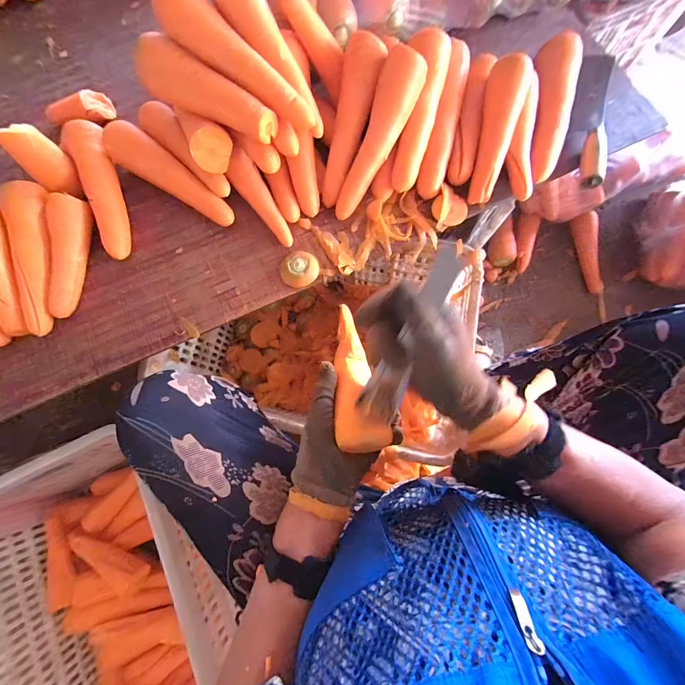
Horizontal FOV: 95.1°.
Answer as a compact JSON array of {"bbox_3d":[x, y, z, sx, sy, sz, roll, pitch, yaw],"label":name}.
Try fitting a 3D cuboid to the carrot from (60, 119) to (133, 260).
[{"bbox_3d":[-0.344,-0.219,0.452,0.049,0.055,0.200,-22,77,-4],"label":"carrot"}]

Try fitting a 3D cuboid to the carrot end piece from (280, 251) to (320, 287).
[{"bbox_3d":[-0.062,-0.106,0.452,0.053,0.014,0.051,0,77,1],"label":"carrot end piece"}]

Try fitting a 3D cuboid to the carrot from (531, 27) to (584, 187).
[{"bbox_3d":[0.324,-0.356,0.471,0.061,0.047,0.224,8,77,3],"label":"carrot"}]

